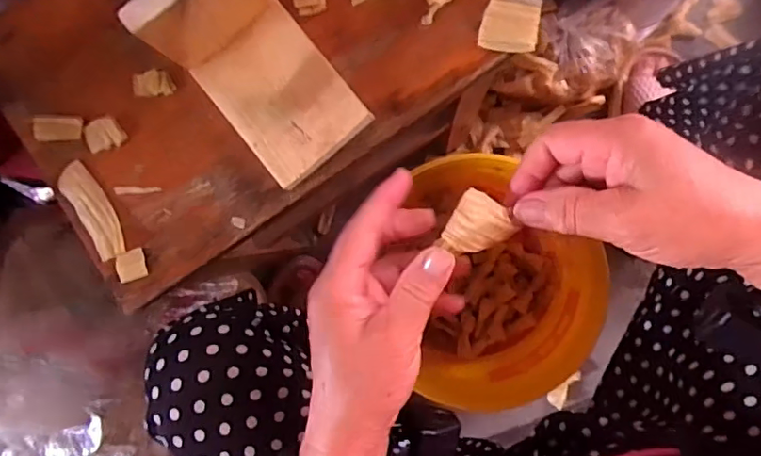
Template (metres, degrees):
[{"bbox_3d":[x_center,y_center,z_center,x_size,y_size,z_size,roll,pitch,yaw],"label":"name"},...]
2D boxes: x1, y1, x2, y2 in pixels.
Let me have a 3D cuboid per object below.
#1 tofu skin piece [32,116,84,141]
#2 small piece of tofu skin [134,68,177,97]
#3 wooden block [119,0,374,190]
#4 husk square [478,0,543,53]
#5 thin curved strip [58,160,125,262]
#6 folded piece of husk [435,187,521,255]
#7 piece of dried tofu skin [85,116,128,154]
[{"bbox_3d":[-0.235,-0.072,0.399,0.039,0.008,0.019,2,90,8],"label":"tofu skin piece"},{"bbox_3d":[-0.160,-0.102,0.389,0.030,0.005,0.018,-2,90,8],"label":"small piece of tofu skin"},{"bbox_3d":[-0.078,-0.096,0.343,0.079,0.076,0.129,-39,85,6],"label":"wooden block"},{"bbox_3d":[0.085,-0.134,0.361,0.036,0.005,0.037,11,91,8],"label":"husk square"},{"bbox_3d":[-0.206,-0.012,0.394,0.022,0.009,0.072,-32,86,6],"label":"thin curved strip"},{"bbox_3d":[0.052,0.001,0.294,0.031,0.010,0.034,36,94,6],"label":"folded piece of husk"},{"bbox_3d":[-0.199,-0.067,0.394,0.029,0.010,0.021,-13,88,7],"label":"piece of dried tofu skin"}]

